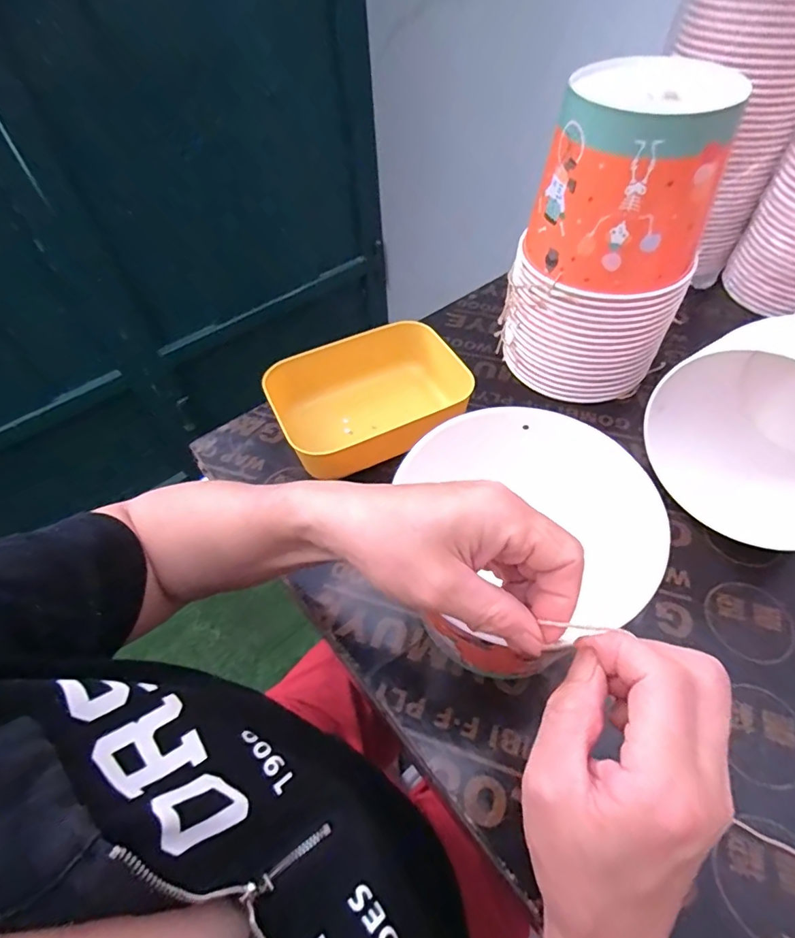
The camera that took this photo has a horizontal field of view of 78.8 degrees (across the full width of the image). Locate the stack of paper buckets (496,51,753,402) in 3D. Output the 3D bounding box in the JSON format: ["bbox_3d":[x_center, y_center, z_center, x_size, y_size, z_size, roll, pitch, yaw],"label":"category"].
[{"bbox_3d":[0.192,-0.204,0.460,0.132,0.259,0.132,-20,53,-12],"label":"stack of paper buckets"}]

